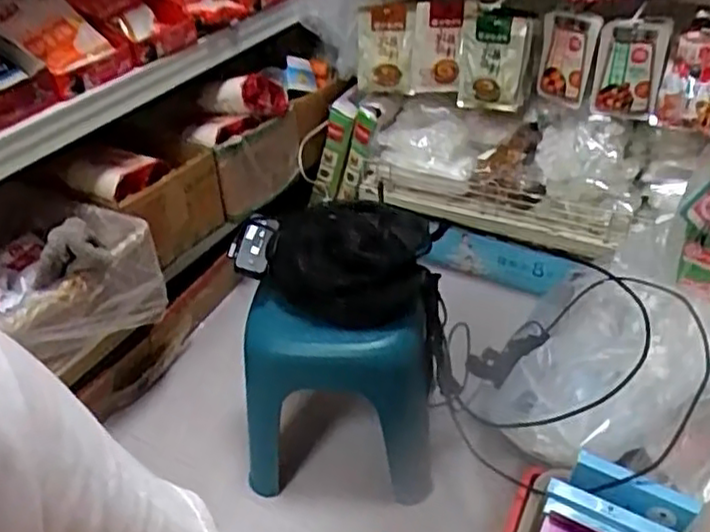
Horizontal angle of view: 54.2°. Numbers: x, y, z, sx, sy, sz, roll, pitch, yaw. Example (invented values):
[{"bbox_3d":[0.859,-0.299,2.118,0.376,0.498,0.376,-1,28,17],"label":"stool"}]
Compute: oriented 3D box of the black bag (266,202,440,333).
[{"bbox_3d":[-0.002,-0.015,1.060,0.223,0.126,0.191,17,41,25],"label":"black bag"}]

